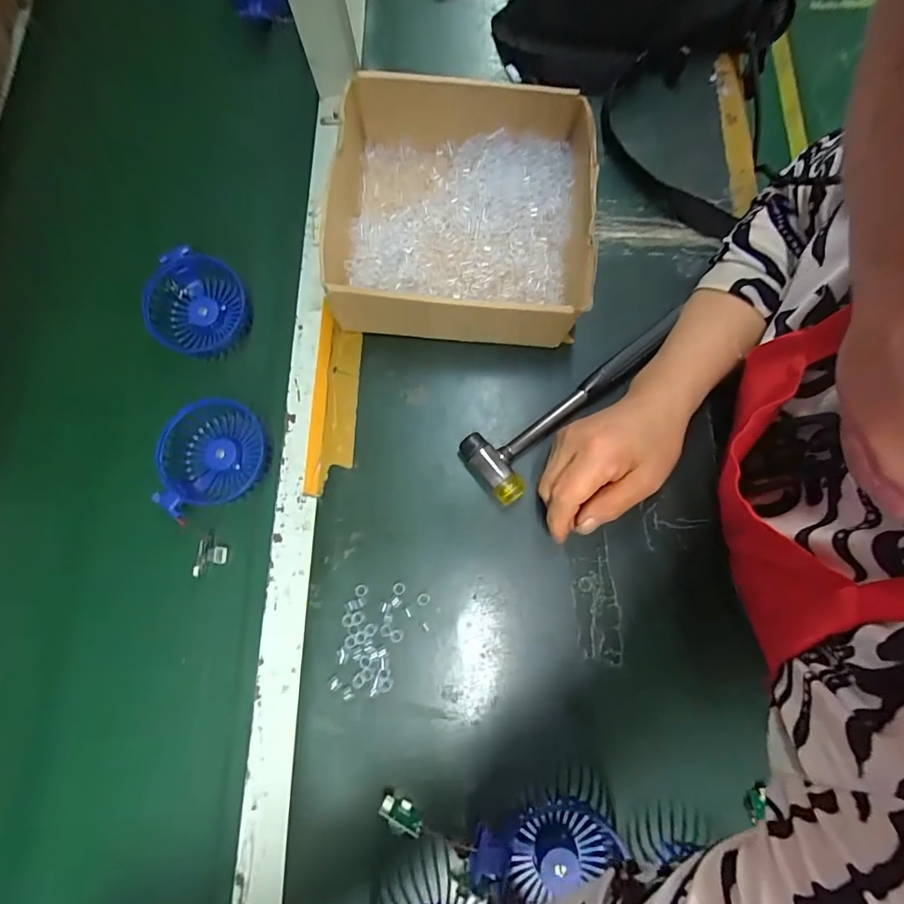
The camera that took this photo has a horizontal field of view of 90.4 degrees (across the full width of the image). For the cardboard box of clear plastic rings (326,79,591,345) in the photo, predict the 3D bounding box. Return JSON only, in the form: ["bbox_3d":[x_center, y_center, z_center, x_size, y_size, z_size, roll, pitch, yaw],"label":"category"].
[{"bbox_3d":[0.009,-0.207,0.401,0.218,0.085,0.213,4,77,2],"label":"cardboard box of clear plastic rings"}]

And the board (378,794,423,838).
[{"bbox_3d":[-0.035,0.256,0.317,0.032,0.023,0.010,28,79,7],"label":"board"}]

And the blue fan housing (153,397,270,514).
[{"bbox_3d":[-0.207,0.002,0.388,0.088,0.034,0.083,0,77,1],"label":"blue fan housing"}]

